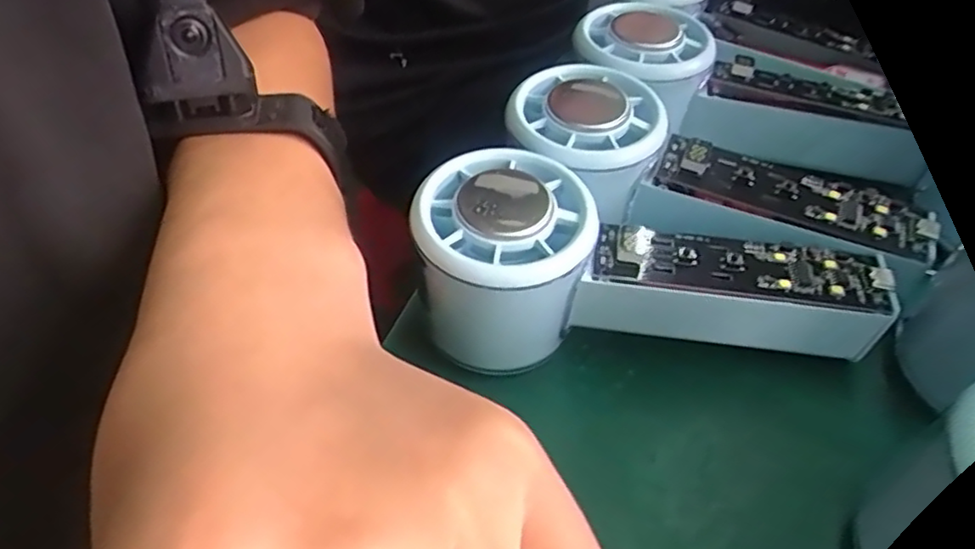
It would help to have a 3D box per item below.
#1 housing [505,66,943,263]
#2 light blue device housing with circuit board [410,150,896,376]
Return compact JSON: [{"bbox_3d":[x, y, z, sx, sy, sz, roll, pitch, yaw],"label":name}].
[{"bbox_3d":[0.073,-0.036,0.248,0.159,0.039,0.062,20,51,5],"label":"housing"},{"bbox_3d":[0.050,0.007,0.223,0.154,0.053,0.067,9,47,-7],"label":"light blue device housing with circuit board"}]

